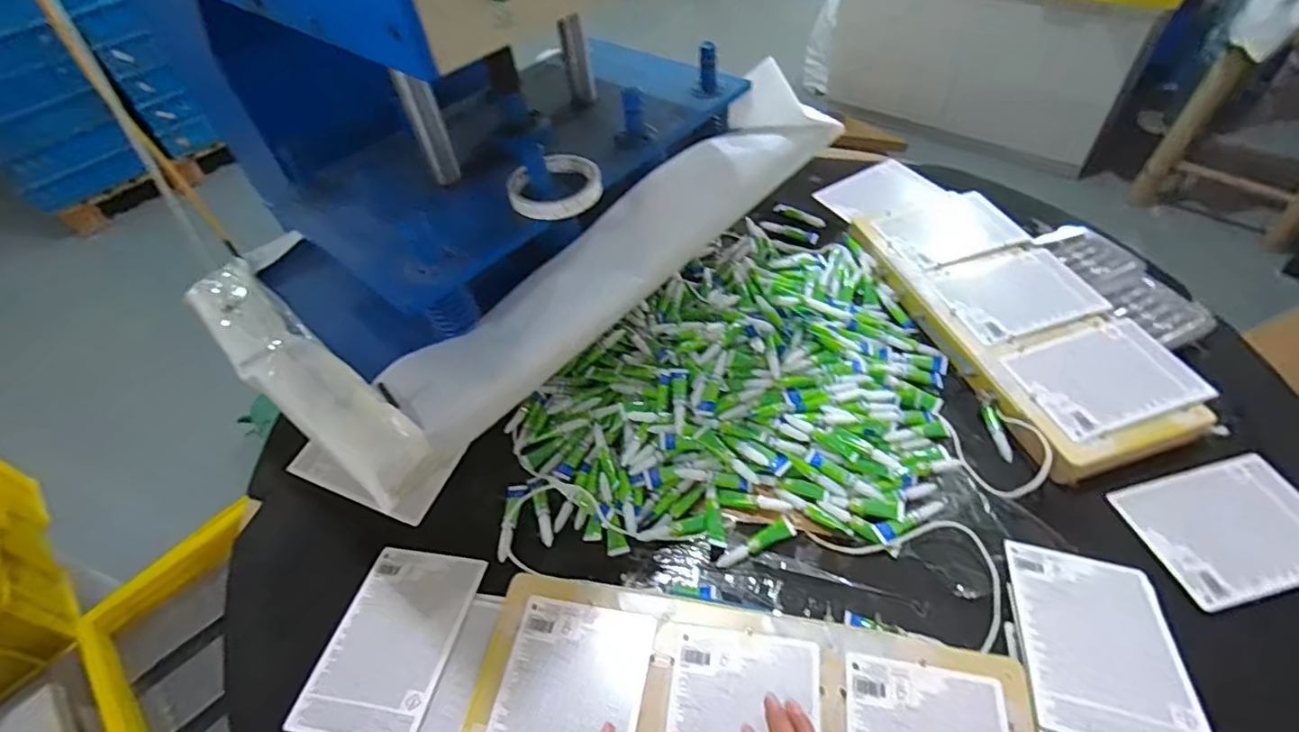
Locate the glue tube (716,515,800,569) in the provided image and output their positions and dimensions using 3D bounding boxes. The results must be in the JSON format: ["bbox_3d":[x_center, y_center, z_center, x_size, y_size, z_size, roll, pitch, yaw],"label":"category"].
[{"bbox_3d":[0.103,0.173,0.567,0.081,0.013,0.019,-25,52,-15],"label":"glue tube"}]

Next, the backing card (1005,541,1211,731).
[{"bbox_3d":[0.369,0.227,0.482,0.113,0.006,0.170,9,38,15],"label":"backing card"}]

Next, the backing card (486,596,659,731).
[{"bbox_3d":[-0.066,0.274,0.462,0.114,0.005,0.167,7,51,11],"label":"backing card"}]

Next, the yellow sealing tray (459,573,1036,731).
[{"bbox_3d":[0.066,0.280,0.445,0.417,0.012,0.184,6,50,11],"label":"yellow sealing tray"}]

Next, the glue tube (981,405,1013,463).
[{"bbox_3d":[0.370,0.071,0.624,0.011,0.010,0.063,-8,63,-1],"label":"glue tube"}]

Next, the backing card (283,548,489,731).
[{"bbox_3d":[-0.233,0.250,0.537,0.115,0.006,0.165,4,43,12],"label":"backing card"}]

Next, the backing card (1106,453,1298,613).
[{"bbox_3d":[0.542,0.147,0.545,0.161,0.011,0.118,-13,49,-5],"label":"backing card"}]

